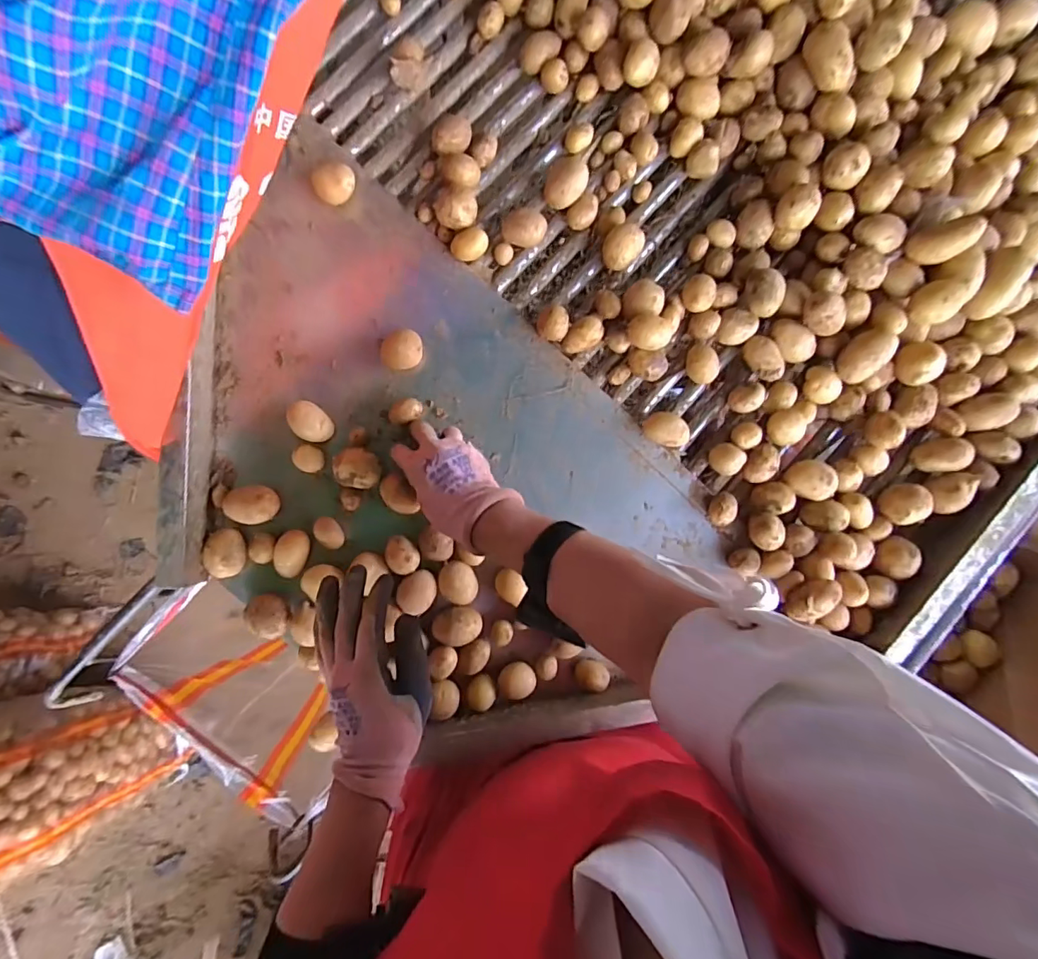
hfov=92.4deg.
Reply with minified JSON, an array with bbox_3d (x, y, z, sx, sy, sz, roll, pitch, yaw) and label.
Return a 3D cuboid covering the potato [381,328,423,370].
[{"bbox_3d":[-0.125,-0.137,0.532,0.043,0.027,0.039,1,85,-6],"label":"potato"}]

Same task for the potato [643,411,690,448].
[{"bbox_3d":[0.163,-0.054,0.556,0.046,0.035,0.032,20,83,-4],"label":"potato"}]

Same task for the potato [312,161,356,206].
[{"bbox_3d":[-0.198,-0.314,0.528,0.046,0.033,0.039,23,83,-4],"label":"potato"}]

